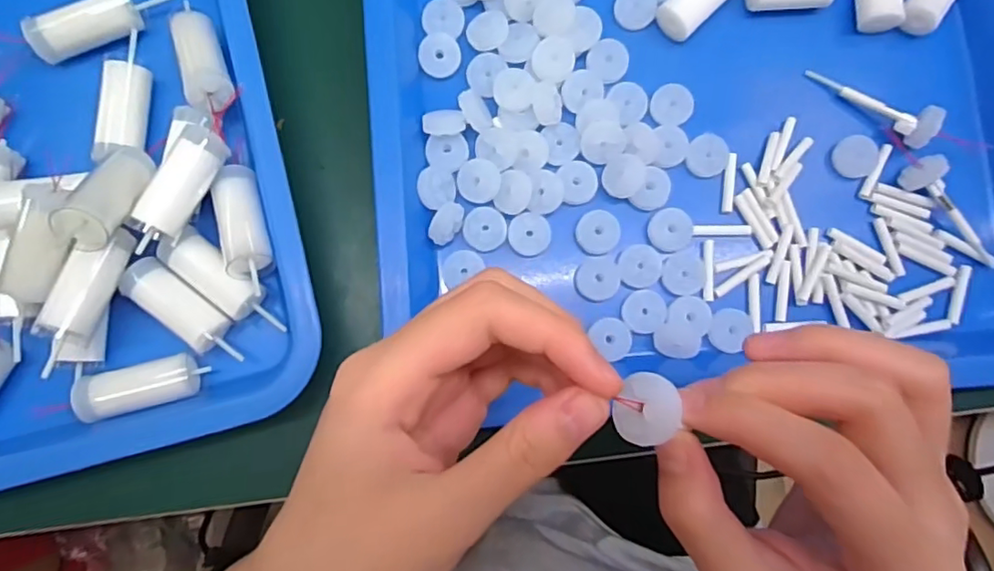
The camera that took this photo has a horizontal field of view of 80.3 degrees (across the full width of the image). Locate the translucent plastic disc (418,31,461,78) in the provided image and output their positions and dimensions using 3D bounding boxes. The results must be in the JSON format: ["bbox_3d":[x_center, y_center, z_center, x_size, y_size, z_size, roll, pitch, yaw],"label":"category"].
[{"bbox_3d":[-0.029,-0.115,0.294,0.020,0.007,0.020,0,86,-3],"label":"translucent plastic disc"}]

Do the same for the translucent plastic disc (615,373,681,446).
[{"bbox_3d":[0.044,0.036,0.172,0.017,0.004,0.021,16,85,29],"label":"translucent plastic disc"}]

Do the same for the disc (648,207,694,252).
[{"bbox_3d":[0.085,-0.027,0.287,0.020,0.004,0.021,0,86,-3],"label":"disc"}]

